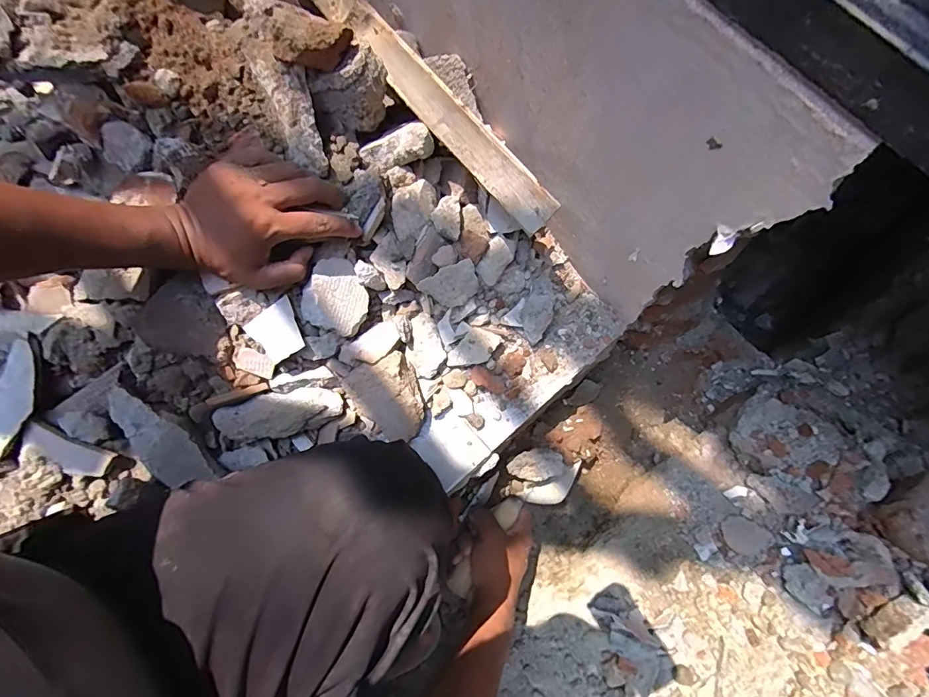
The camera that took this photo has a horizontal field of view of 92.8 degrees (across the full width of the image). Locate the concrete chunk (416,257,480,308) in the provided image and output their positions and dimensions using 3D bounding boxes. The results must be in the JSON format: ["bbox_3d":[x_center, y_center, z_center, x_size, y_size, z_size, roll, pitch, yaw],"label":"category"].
[{"bbox_3d":[-0.016,-0.073,0.528,0.068,0.017,0.051,-20,122,9],"label":"concrete chunk"}]

